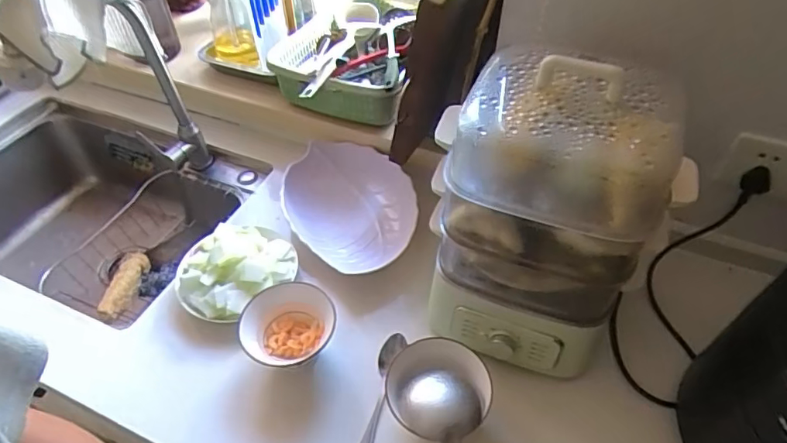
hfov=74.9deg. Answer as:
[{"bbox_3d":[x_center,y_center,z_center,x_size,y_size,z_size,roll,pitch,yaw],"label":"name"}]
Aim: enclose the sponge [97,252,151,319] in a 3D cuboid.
[{"bbox_3d":[-0.441,0.102,0.839,0.034,0.029,0.133,4,49,6],"label":"sponge"}]

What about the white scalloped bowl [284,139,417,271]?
[{"bbox_3d":[-0.082,-0.026,0.828,0.253,0.091,0.184,33,57,27],"label":"white scalloped bowl"}]

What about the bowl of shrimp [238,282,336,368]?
[{"bbox_3d":[-0.137,0.141,0.679,0.111,0.068,0.104,-1,48,1],"label":"bowl of shrimp"}]

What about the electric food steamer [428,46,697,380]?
[{"bbox_3d":[0.164,-0.001,0.591,0.219,0.320,0.184,19,52,18],"label":"electric food steamer"}]

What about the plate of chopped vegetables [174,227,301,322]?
[{"bbox_3d":[-0.229,0.073,0.755,0.137,0.069,0.165,34,58,28],"label":"plate of chopped vegetables"}]

